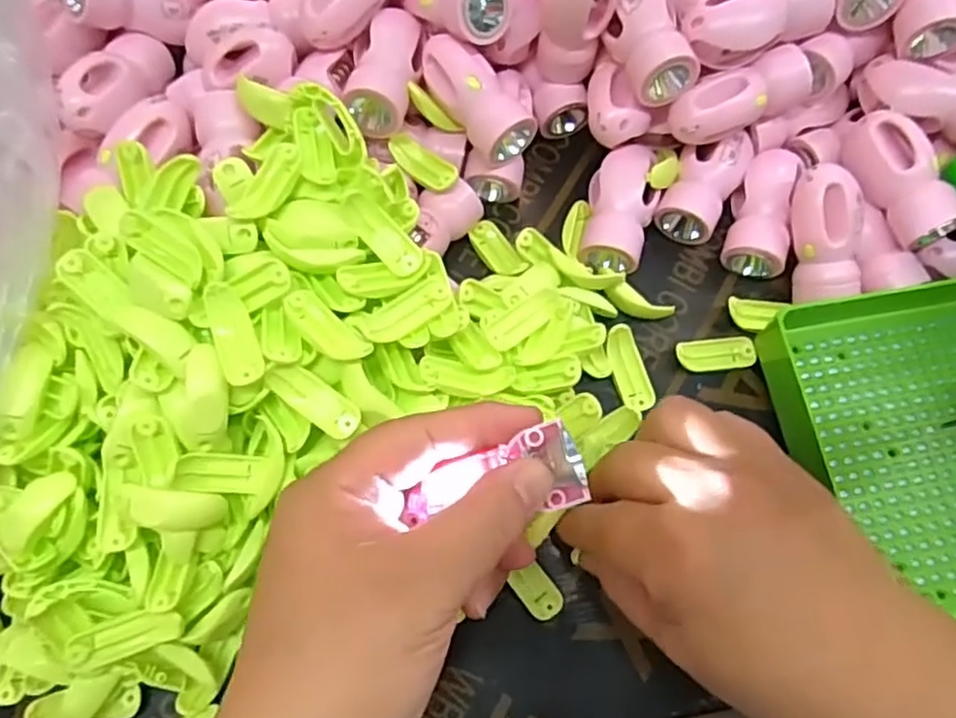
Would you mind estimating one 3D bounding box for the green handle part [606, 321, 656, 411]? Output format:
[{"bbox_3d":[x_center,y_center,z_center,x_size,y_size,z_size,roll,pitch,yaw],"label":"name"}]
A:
[{"bbox_3d":[0.074,0.004,0.333,0.016,0.009,0.040,-15,74,-6],"label":"green handle part"}]

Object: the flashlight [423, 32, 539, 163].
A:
[{"bbox_3d":[-0.001,-0.125,0.329,0.029,0.023,0.063,-31,77,-10],"label":"flashlight"}]

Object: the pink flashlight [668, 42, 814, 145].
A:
[{"bbox_3d":[0.126,-0.125,0.331,0.066,0.021,0.026,-23,75,-8],"label":"pink flashlight"}]

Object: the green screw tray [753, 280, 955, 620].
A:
[{"bbox_3d":[0.211,0.039,0.308,0.136,0.028,0.152,-9,74,-4],"label":"green screw tray"}]

